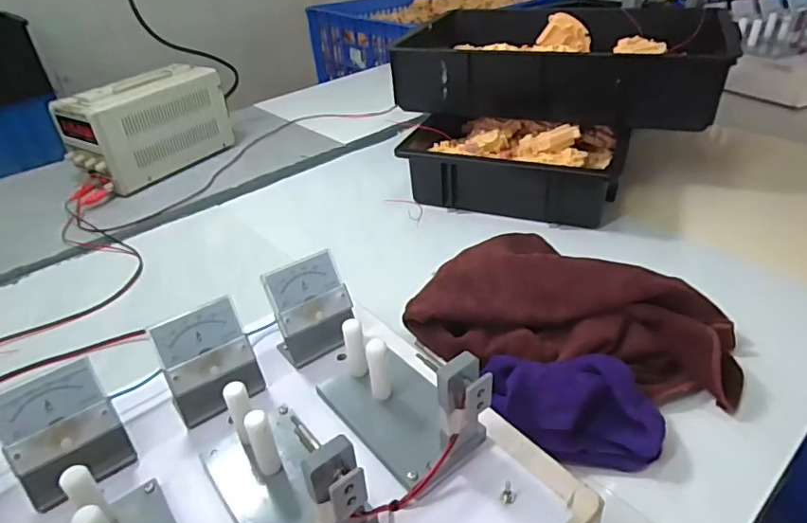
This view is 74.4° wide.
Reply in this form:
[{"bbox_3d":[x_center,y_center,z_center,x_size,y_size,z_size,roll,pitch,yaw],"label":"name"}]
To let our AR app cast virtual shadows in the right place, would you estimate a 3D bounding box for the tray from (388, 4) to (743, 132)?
[{"bbox_3d":[0.245,-0.318,0.859,0.458,0.109,0.323,8,36,18],"label":"tray"}]

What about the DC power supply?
[{"bbox_3d":[-0.427,-0.233,0.908,0.099,0.145,0.252,16,39,28],"label":"DC power supply"}]

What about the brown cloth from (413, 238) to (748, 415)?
[{"bbox_3d":[0.166,0.042,0.533,0.306,0.065,0.169,5,35,14],"label":"brown cloth"}]

